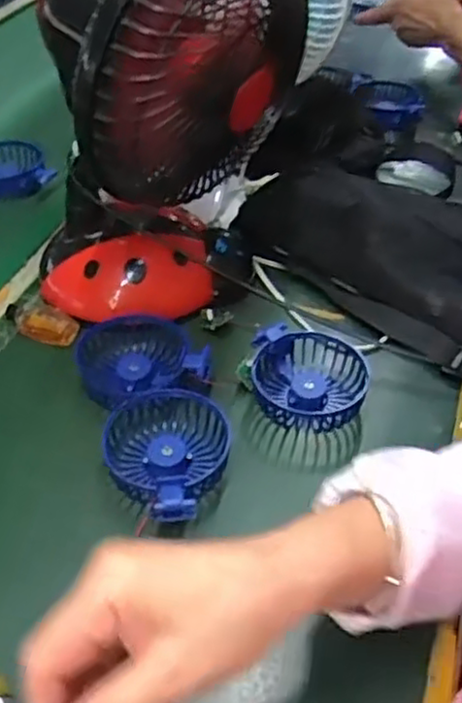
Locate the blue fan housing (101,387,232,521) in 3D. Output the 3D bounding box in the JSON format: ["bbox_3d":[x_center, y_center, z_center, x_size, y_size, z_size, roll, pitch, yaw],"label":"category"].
[{"bbox_3d":[-0.051,0.070,0.508,0.093,0.036,0.104,15,44,16],"label":"blue fan housing"}]

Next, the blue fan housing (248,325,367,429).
[{"bbox_3d":[0.062,0.021,0.568,0.091,0.036,0.081,-2,42,-2],"label":"blue fan housing"}]

